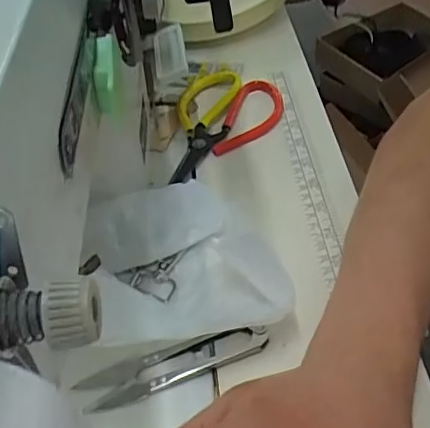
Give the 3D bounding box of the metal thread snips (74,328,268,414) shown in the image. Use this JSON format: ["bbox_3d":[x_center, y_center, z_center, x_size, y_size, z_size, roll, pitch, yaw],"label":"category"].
[{"bbox_3d":[-0.024,0.087,0.329,0.113,0.012,0.024,-17,47,-12],"label":"metal thread snips"}]

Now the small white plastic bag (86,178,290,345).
[{"bbox_3d":[-0.021,0.029,0.364,0.115,0.039,0.129,-15,46,-9],"label":"small white plastic bag"}]

